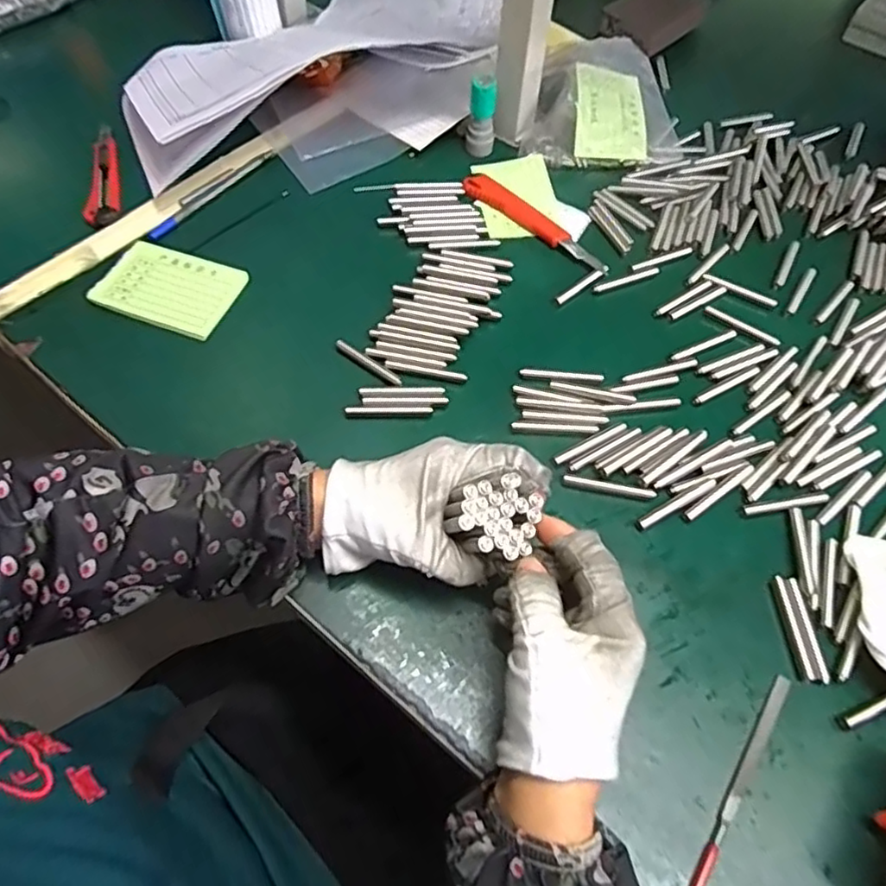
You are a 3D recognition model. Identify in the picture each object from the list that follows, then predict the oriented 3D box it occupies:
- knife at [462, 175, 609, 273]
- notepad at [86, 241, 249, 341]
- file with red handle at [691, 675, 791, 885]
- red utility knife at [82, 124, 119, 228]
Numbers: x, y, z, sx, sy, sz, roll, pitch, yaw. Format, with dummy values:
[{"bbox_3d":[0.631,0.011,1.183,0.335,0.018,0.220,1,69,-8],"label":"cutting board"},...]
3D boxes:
[{"bbox_3d":[0.078,-0.184,0.529,0.145,0.009,0.025,37,65,18],"label":"knife"},{"bbox_3d":[-0.206,-0.116,0.479,0.097,0.009,0.067,19,60,9],"label":"notepad"},{"bbox_3d":[0.141,0.183,0.313,0.009,0.008,0.158,33,63,16],"label":"file with red handle"},{"bbox_3d":[-0.292,-0.232,0.550,0.022,0.017,0.132,-11,60,-9],"label":"red utility knife"}]

